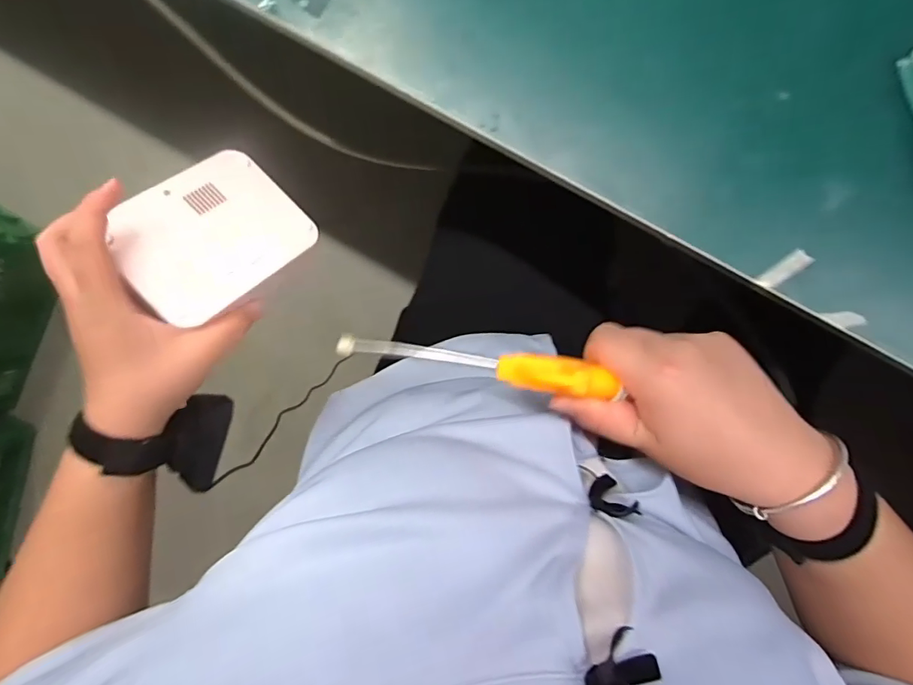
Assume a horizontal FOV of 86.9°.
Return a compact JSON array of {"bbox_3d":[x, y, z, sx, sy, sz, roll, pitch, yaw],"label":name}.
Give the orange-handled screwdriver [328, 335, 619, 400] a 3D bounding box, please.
[{"bbox_3d":[0.008,0.011,0.288,0.171,0.025,0.020,8,97,18],"label":"orange-handled screwdriver"}]

